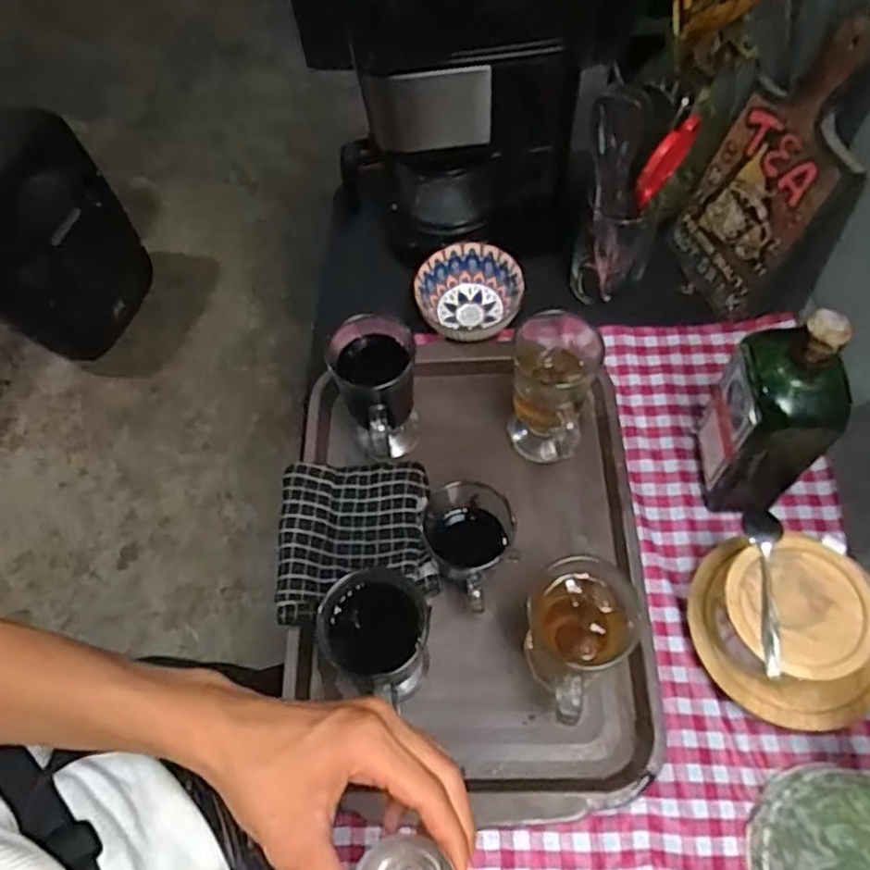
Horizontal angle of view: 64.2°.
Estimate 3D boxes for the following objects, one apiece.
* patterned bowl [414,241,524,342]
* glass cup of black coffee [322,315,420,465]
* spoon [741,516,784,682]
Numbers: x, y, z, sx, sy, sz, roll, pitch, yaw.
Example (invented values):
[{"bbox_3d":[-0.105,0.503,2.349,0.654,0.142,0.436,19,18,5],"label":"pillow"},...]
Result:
[{"bbox_3d":[0.035,-0.144,0.723,0.106,0.050,0.099,-2,62,3],"label":"patterned bowl"},{"bbox_3d":[-0.045,-0.033,0.633,0.067,0.162,0.075,-35,65,-14],"label":"glass cup of black coffee"},{"bbox_3d":[0.237,0.109,0.493,0.022,0.012,0.120,5,63,7],"label":"spoon"}]

